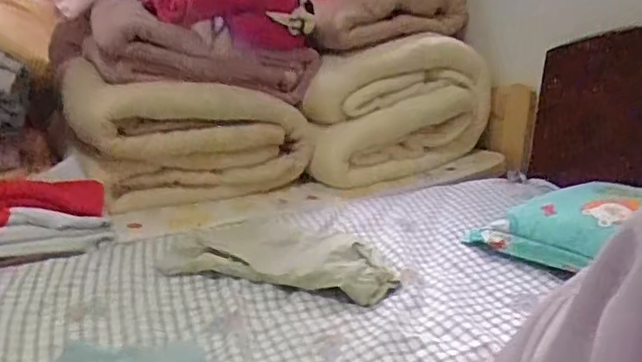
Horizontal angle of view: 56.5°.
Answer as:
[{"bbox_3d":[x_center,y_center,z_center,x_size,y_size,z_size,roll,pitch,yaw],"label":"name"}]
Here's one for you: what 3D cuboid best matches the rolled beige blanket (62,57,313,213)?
[{"bbox_3d":[-0.344,-0.142,1.452,0.459,0.243,0.492,-9,23,-30],"label":"rolled beige blanket"}]

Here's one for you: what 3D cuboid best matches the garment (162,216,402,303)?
[{"bbox_3d":[-0.065,0.108,1.047,0.387,0.056,0.236,6,20,10],"label":"garment"}]

